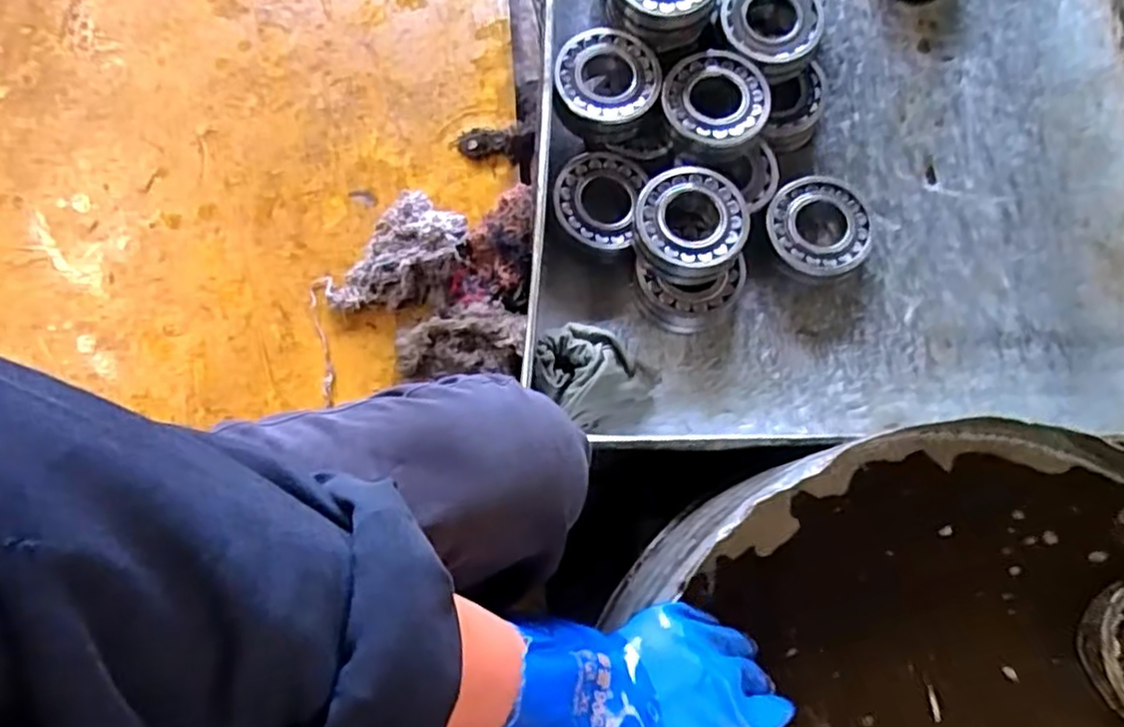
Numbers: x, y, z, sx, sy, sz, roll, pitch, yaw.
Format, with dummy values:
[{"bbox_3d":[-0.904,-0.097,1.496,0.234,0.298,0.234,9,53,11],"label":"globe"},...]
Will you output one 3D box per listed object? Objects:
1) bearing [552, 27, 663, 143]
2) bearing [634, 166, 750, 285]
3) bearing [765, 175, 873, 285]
[{"bbox_3d":[0.047,-0.293,0.729,0.106,0.052,0.105,0,76,0],"label":"bearing"},{"bbox_3d":[0.131,-0.142,0.710,0.108,0.043,0.113,0,76,0],"label":"bearing"},{"bbox_3d":[0.274,-0.146,0.751,0.110,0.042,0.119,0,76,0],"label":"bearing"}]

